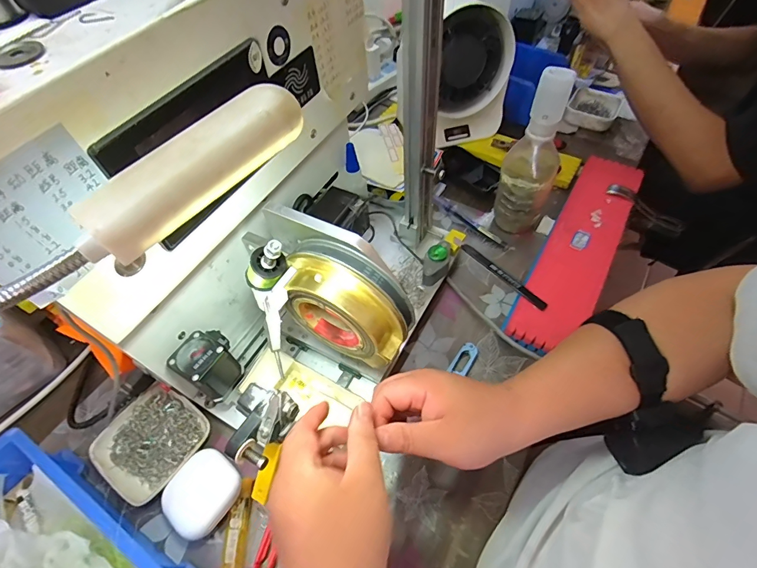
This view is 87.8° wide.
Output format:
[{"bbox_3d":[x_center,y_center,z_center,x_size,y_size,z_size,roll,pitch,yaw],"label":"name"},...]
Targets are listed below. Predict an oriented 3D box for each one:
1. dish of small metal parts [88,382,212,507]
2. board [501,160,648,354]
[{"bbox_3d":[-0.237,0.165,0.414,0.095,0.019,0.097,31,62,22],"label":"dish of small metal parts"},{"bbox_3d":[0.267,-0.052,0.514,0.079,0.011,0.339,27,64,18],"label":"board"}]

